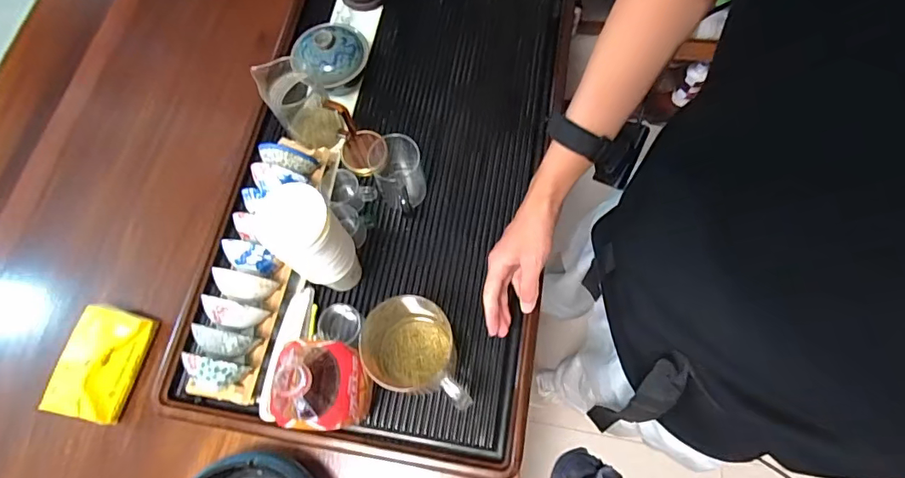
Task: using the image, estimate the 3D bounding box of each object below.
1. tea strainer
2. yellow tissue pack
[{"bbox_3d":[-0.141,-0.152,0.706,0.069,0.101,0.081,-21,70,-5],"label":"tea strainer"},{"bbox_3d":[-0.494,0.173,0.674,0.087,0.062,0.146,12,71,7],"label":"yellow tissue pack"}]

